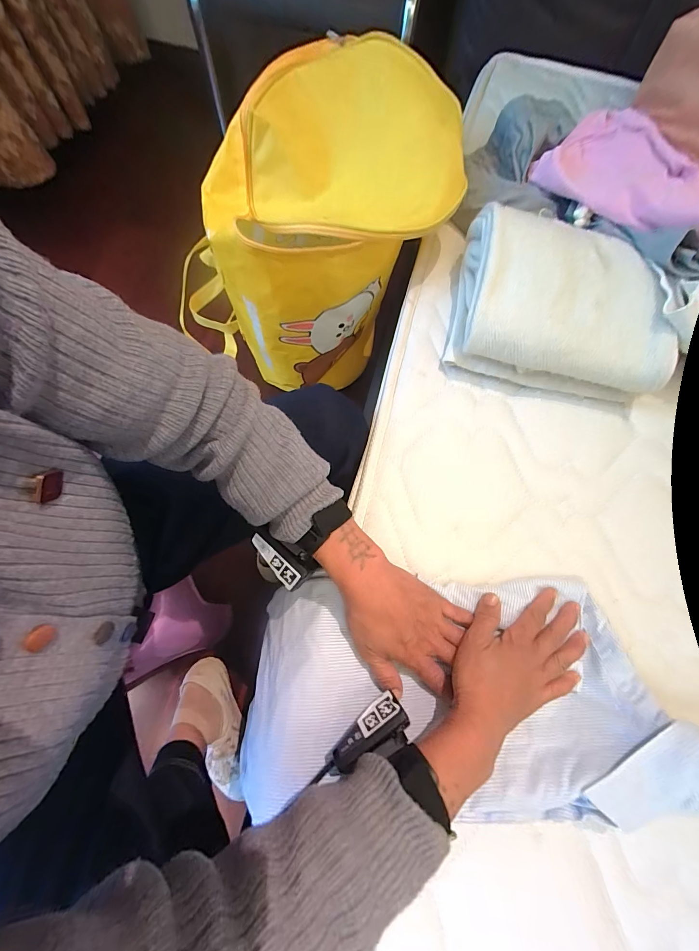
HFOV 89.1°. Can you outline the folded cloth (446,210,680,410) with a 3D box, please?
[{"bbox_3d":[0.255,-0.215,0.449,0.240,0.094,0.208,8,71,1],"label":"folded cloth"}]

